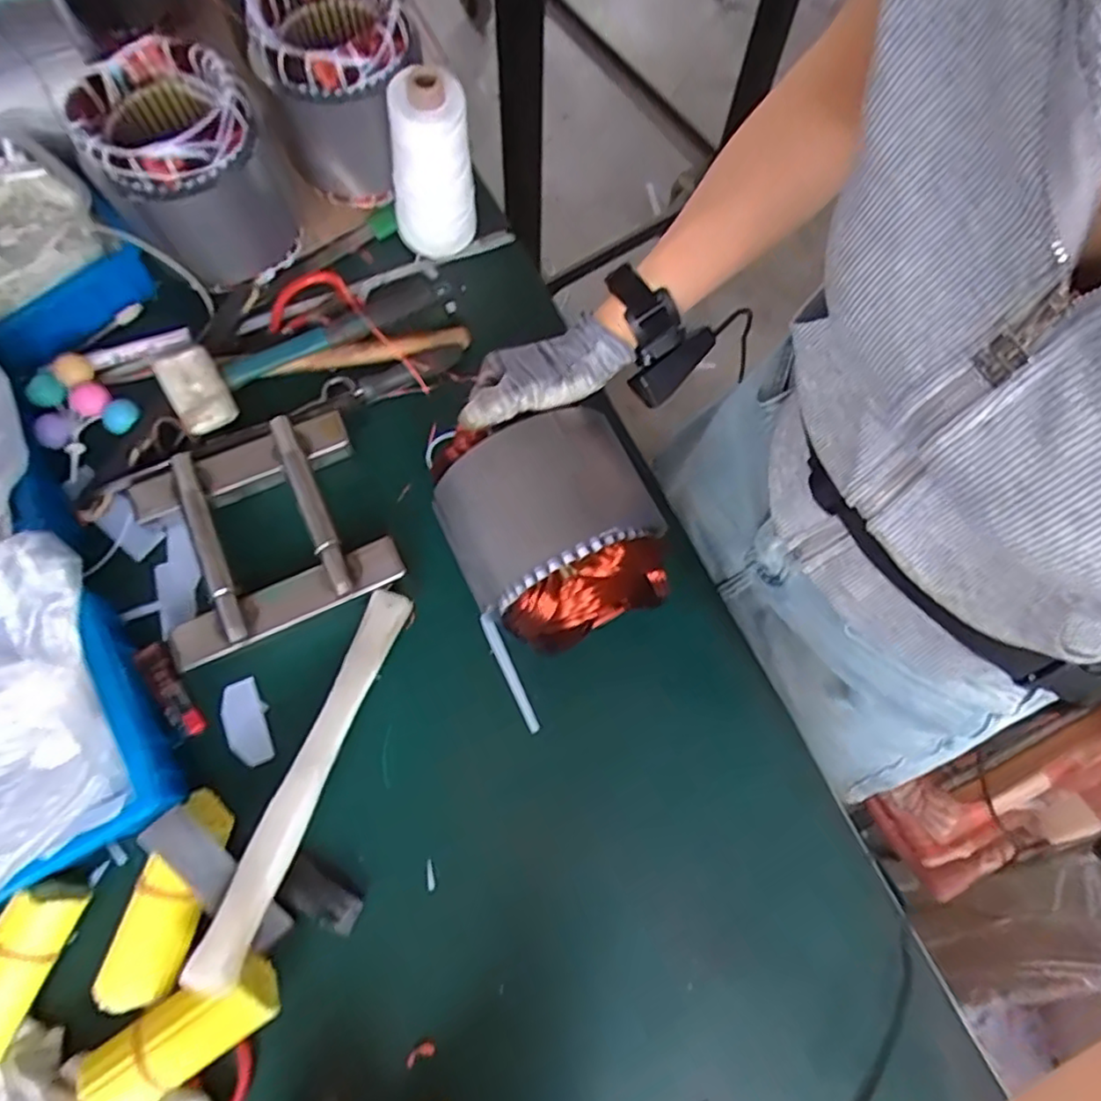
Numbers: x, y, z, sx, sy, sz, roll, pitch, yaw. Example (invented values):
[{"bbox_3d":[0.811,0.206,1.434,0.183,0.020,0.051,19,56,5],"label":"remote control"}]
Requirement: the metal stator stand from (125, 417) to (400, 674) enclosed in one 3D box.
[{"bbox_3d":[-0.250,-0.021,0.564,0.193,0.045,0.181,-24,73,-9],"label":"metal stator stand"}]

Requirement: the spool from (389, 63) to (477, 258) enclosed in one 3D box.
[{"bbox_3d":[-0.114,-0.369,0.646,0.064,0.162,0.068,0,71,-1],"label":"spool"}]

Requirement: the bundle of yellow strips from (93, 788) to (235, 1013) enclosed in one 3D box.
[{"bbox_3d":[-0.274,0.253,0.485,0.045,0.038,0.138,14,71,4],"label":"bundle of yellow strips"}]

